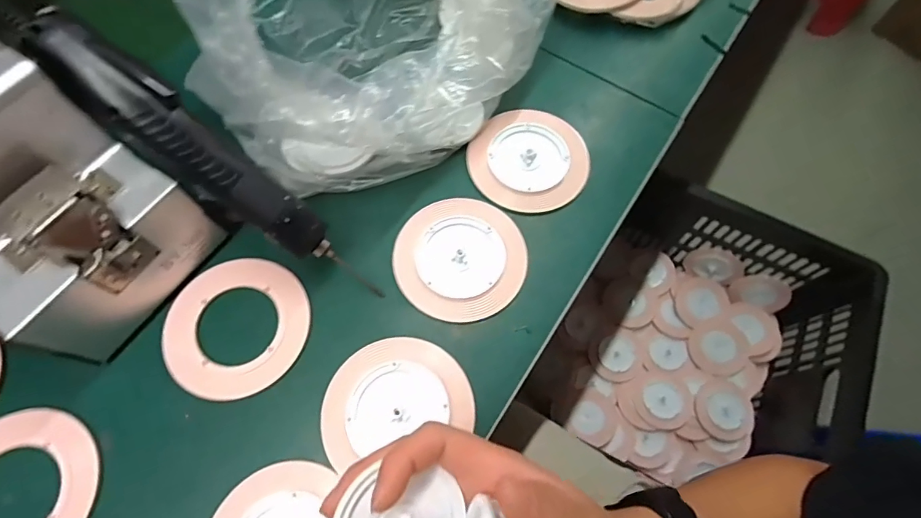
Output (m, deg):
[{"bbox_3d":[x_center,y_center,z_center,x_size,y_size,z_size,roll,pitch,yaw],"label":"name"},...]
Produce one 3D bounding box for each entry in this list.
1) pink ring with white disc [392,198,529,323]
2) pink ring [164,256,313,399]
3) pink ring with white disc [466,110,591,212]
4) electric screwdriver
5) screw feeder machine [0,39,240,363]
[{"bbox_3d":[0.000,-0.001,0.355,0.100,0.004,0.095,0,68,0],"label":"pink ring with white disc"},{"bbox_3d":[-0.165,0.048,0.334,0.101,0.004,0.101,0,68,0],"label":"pink ring"},{"bbox_3d":[0.059,-0.085,0.395,0.097,0.011,0.095,0,68,0],"label":"pink ring with white disc"},{"bbox_3d":[-0.155,-0.056,0.303,0.245,0.032,0.036,42,71,-21],"label":"electric screwdriver"},{"bbox_3d":[-0.280,-0.040,0.291,0.167,0.150,0.125,30,71,12],"label":"screw feeder machine"}]

